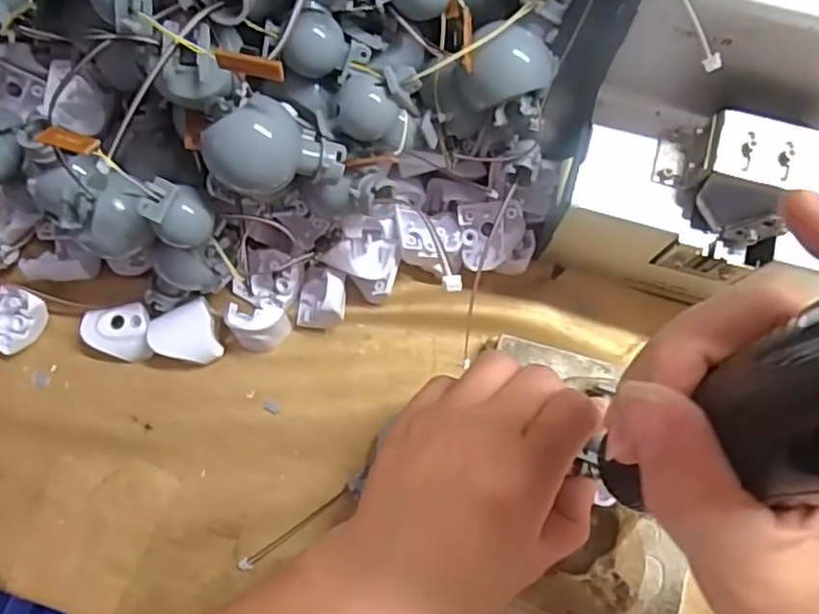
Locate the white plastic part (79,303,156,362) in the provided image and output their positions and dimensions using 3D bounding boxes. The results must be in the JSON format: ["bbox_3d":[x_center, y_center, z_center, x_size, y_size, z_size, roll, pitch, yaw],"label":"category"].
[{"bbox_3d":[-0.142,0.013,0.329,0.033,0.015,0.027,-8,77,0],"label":"white plastic part"}]

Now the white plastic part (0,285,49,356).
[{"bbox_3d":[-0.199,0.005,0.330,0.029,0.018,0.031,35,80,9],"label":"white plastic part"}]

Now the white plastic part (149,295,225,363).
[{"bbox_3d":[-0.109,0.015,0.328,0.031,0.013,0.029,-16,77,-2],"label":"white plastic part"}]

